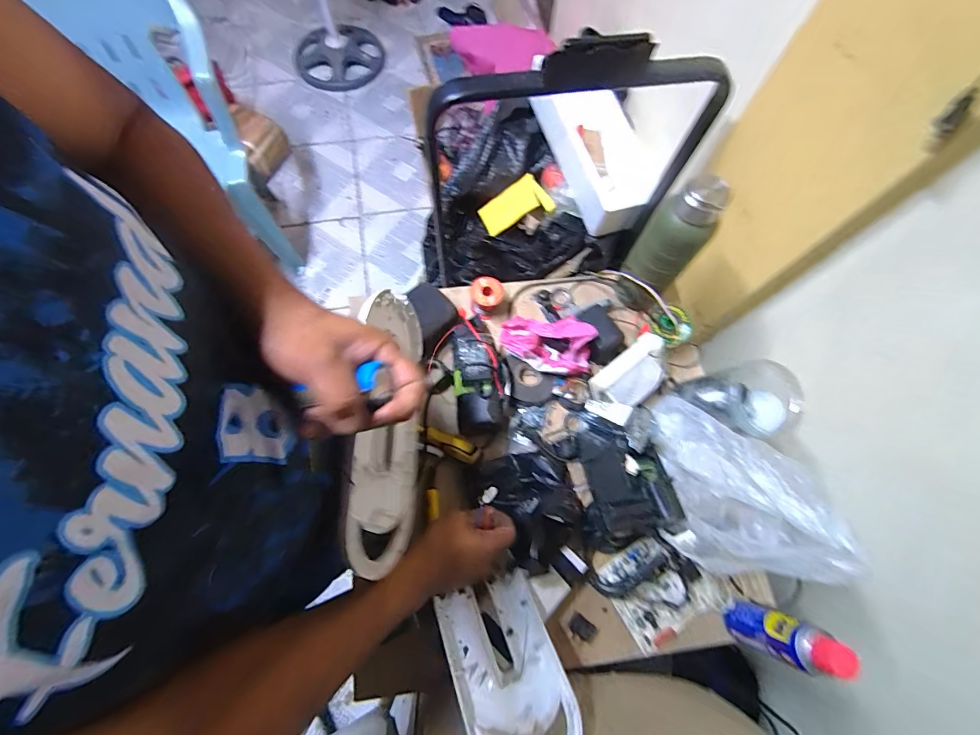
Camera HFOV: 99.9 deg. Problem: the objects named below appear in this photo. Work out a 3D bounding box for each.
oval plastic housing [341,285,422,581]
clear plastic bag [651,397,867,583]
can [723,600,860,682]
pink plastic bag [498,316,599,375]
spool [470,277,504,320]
[{"bbox_3d":[-0.124,0.062,0.453,0.035,0.133,0.292,-3,78,16],"label":"oval plastic housing"},{"bbox_3d":[0.316,0.141,0.536,0.145,0.138,0.230,1,71,-2],"label":"clear plastic bag"},{"bbox_3d":[0.353,0.327,0.499,0.042,0.159,0.052,28,72,8],"label":"can"},{"bbox_3d":[0.091,-0.044,0.668,0.148,0.059,0.098,9,71,1],"label":"pink plastic bag"},{"bbox_3d":[-0.006,-0.120,0.708,0.054,0.050,0.056,1,71,-2],"label":"spool"}]

